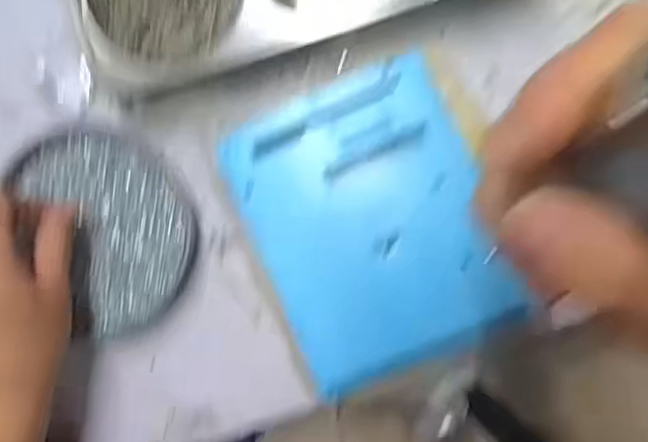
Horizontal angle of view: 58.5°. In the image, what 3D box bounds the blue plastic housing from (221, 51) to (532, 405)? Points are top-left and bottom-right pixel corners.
[{"bbox_3d":[0.024,0.004,0.312,0.124,0.018,0.154,-22,88,7],"label":"blue plastic housing"}]

